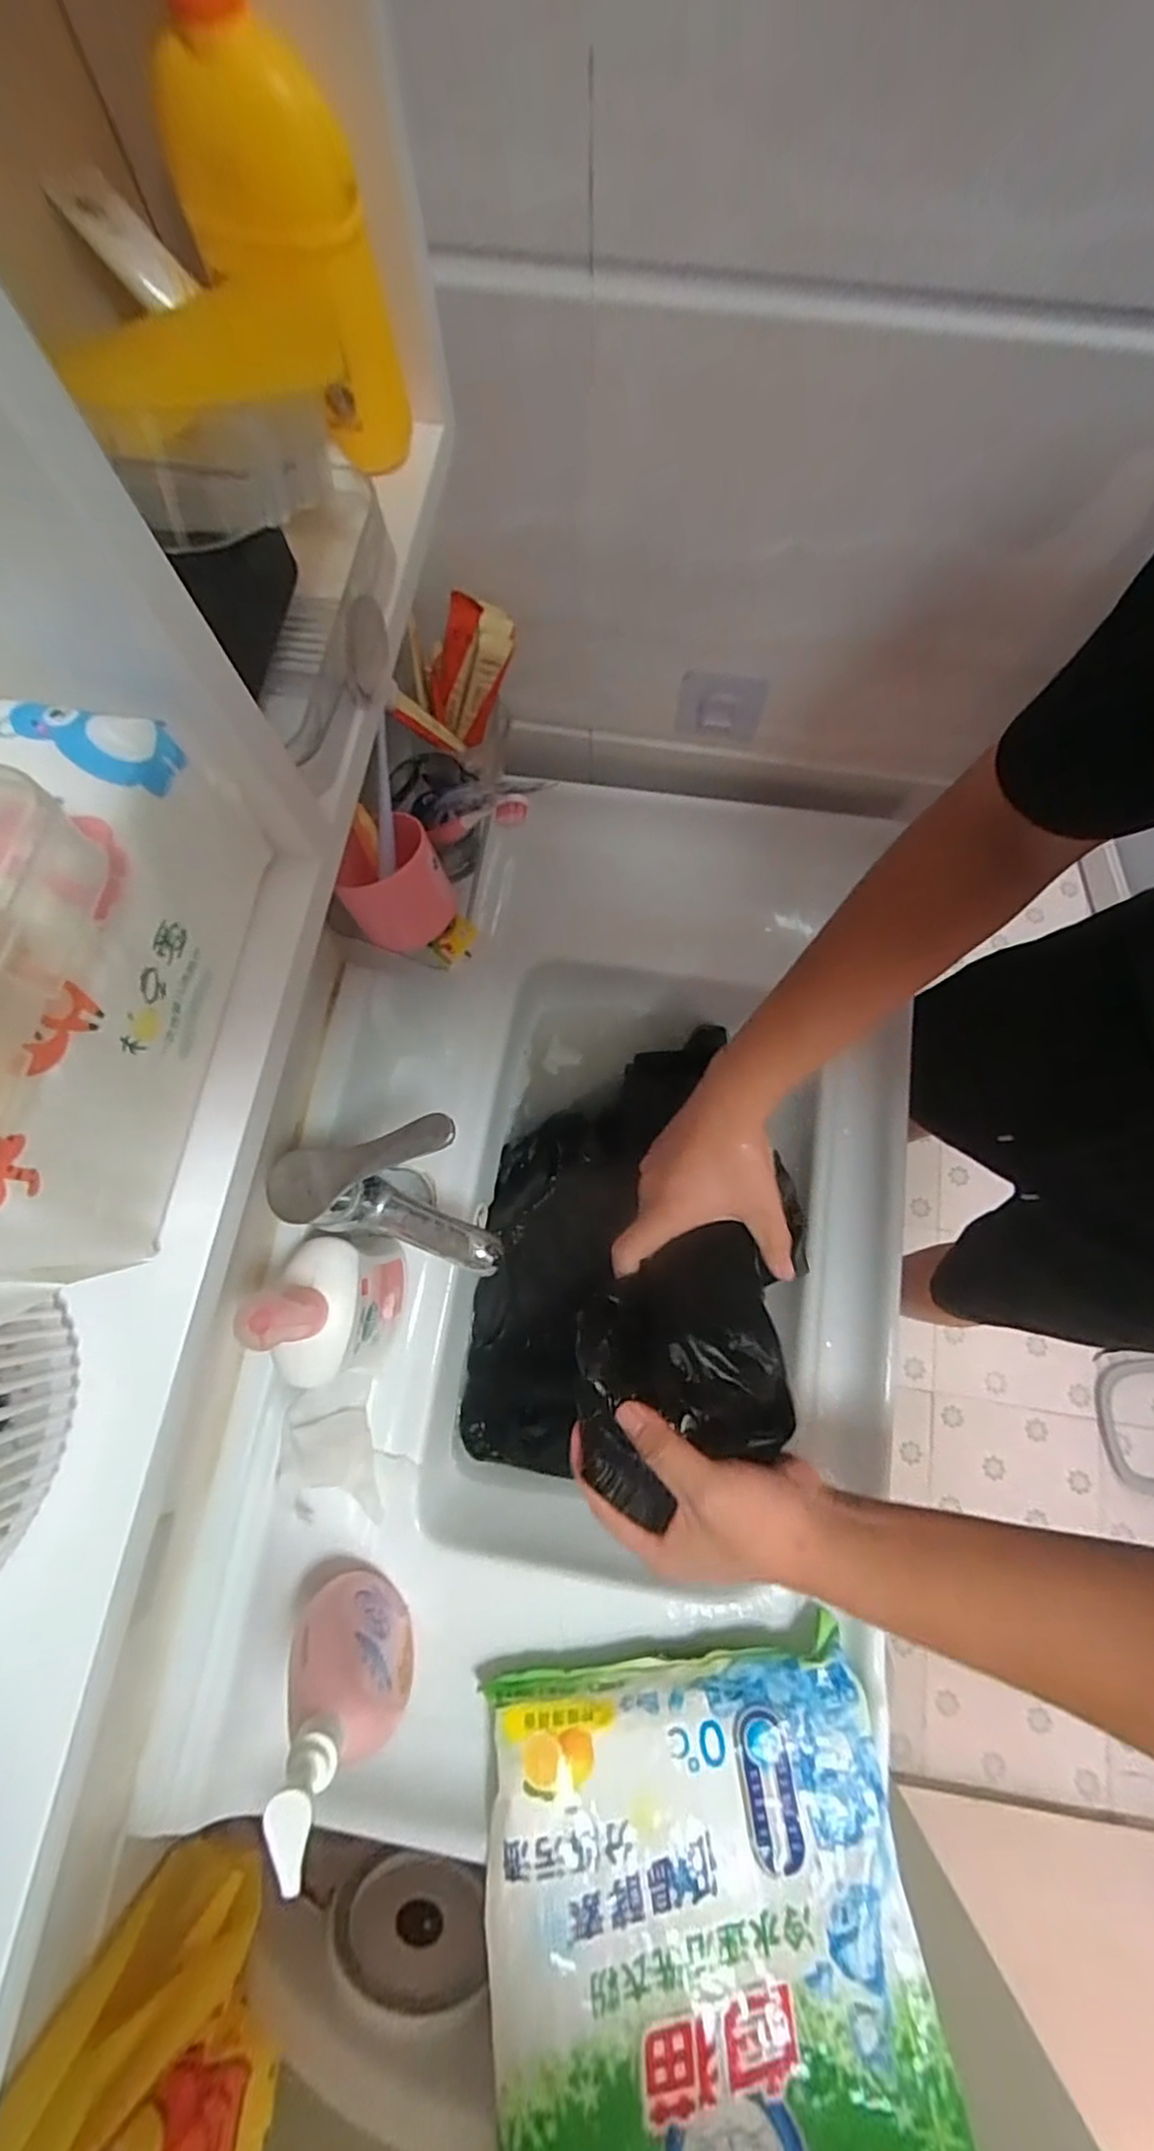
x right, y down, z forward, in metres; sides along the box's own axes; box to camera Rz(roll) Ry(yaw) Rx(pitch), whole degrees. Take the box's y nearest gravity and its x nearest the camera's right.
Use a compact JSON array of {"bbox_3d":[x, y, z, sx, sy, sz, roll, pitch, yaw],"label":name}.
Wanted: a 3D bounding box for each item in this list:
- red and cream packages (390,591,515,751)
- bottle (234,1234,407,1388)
[{"bbox_3d":[-0.095,-0.299,0.529,0.100,0.096,0.053,-29,78,-6],"label":"red and cream packages"},{"bbox_3d":[-0.169,0.162,0.478,0.055,0.175,0.096,2,76,2],"label":"bottle"}]

